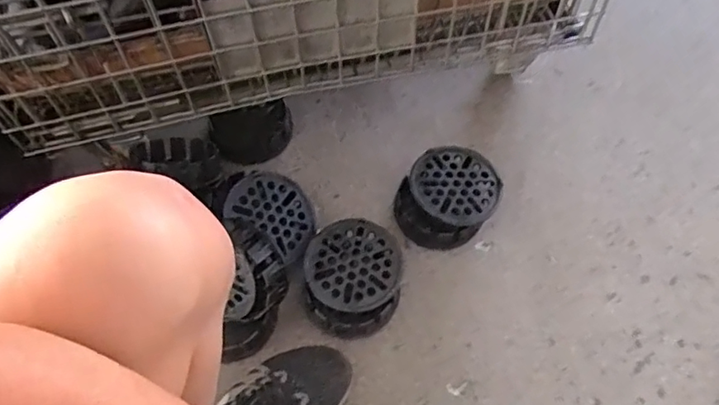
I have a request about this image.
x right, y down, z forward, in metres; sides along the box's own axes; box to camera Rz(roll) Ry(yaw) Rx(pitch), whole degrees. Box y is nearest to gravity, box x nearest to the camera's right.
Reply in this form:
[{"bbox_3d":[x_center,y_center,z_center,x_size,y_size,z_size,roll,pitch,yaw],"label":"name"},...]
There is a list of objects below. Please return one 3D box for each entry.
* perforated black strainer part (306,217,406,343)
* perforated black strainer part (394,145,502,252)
[{"bbox_3d":[-0.007,0.106,0.779,0.130,0.051,0.158,-5,63,-2],"label":"perforated black strainer part"},{"bbox_3d":[0.134,-0.008,0.835,0.138,0.065,0.165,35,68,17],"label":"perforated black strainer part"}]

